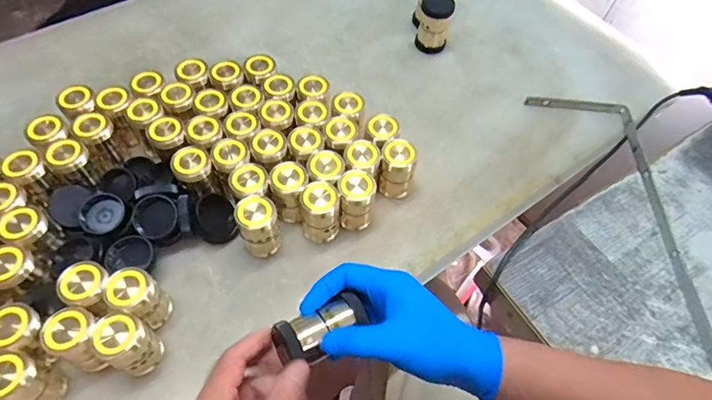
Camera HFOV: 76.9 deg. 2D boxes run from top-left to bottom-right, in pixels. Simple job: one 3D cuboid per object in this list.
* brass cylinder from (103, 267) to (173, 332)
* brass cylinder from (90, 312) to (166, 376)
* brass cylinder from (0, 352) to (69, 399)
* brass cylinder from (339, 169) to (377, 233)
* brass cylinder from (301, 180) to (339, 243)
[{"bbox_3d":[-0.194,0.090,0.405,0.038,0.065,0.037,32,61,15],"label":"brass cylinder"},{"bbox_3d":[-0.192,0.123,0.381,0.039,0.072,0.036,2,57,-3],"label":"brass cylinder"},{"bbox_3d":[-0.268,0.150,0.362,0.035,0.063,0.035,2,57,-3],"label":"brass cylinder"},{"bbox_3d":[0.001,-0.003,0.470,0.034,0.068,0.041,6,57,0],"label":"brass cylinder"},{"bbox_3d":[-0.036,0.013,0.455,0.035,0.072,0.038,2,57,-3],"label":"brass cylinder"}]

